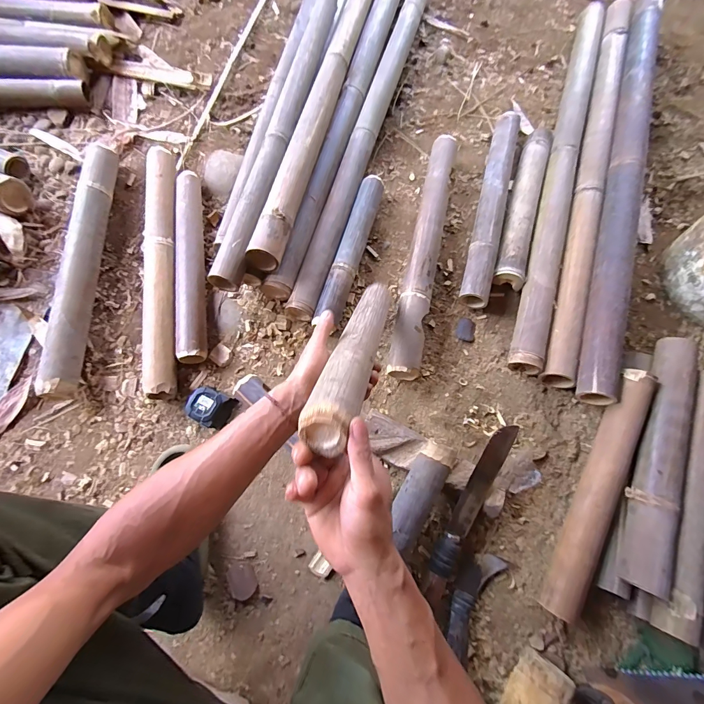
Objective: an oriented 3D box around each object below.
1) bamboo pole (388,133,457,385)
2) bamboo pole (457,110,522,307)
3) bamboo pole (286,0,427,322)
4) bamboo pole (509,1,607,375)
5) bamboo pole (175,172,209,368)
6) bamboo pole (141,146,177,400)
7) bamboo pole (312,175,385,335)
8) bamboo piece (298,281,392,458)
[{"bbox_3d":[0.164,-0.232,0.790,0.068,0.070,0.606,13,72,4],"label":"bamboo pole"},{"bbox_3d":[0.326,-0.346,0.831,0.057,0.069,0.539,16,73,5],"label":"bamboo pole"},{"bbox_3d":[0.058,-0.613,0.916,0.070,0.063,1.180,16,73,5],"label":"bamboo pole"},{"bbox_3d":[0.517,-0.482,0.870,0.068,0.070,1.147,18,73,5],"label":"bamboo pole"},{"bbox_3d":[-0.355,-0.203,0.786,0.063,0.049,0.472,-8,72,-3],"label":"bamboo pole"},{"bbox_3d":[-0.415,-0.197,0.780,0.071,0.058,0.606,-8,72,-3],"label":"bamboo pole"},{"bbox_3d":[-0.001,-0.223,0.790,0.054,0.061,0.371,16,73,5],"label":"bamboo pole"},{"bbox_3d":[0.015,-0.024,0.507,0.050,0.041,0.444,14,28,4],"label":"bamboo piece"}]

